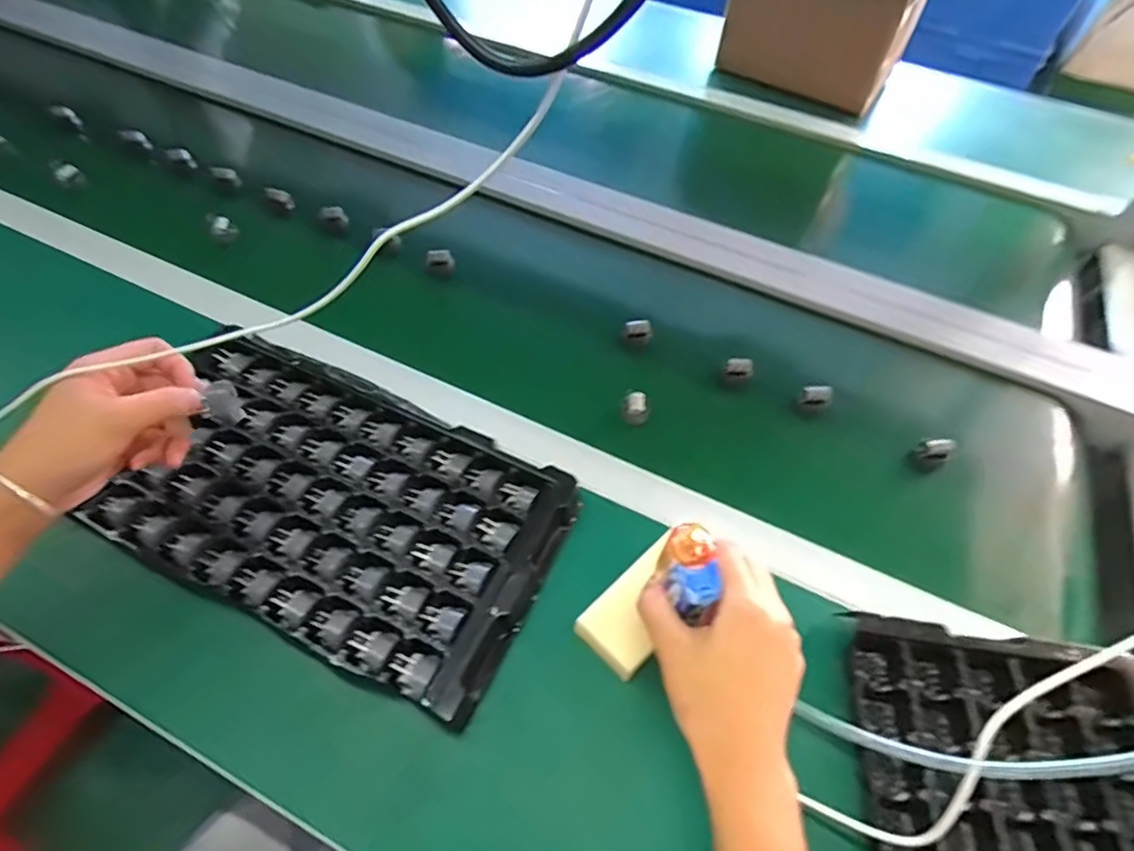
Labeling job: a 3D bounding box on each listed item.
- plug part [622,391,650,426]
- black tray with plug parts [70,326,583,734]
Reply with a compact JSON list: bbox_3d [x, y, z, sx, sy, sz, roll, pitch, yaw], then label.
[{"bbox_3d":[0.066,-0.017,0.582,0.025,0.028,0.027,16,54,7],"label":"plug part"},{"bbox_3d":[-0.182,0.057,0.484,0.342,0.026,0.198,23,55,12],"label":"black tray with plug parts"}]

